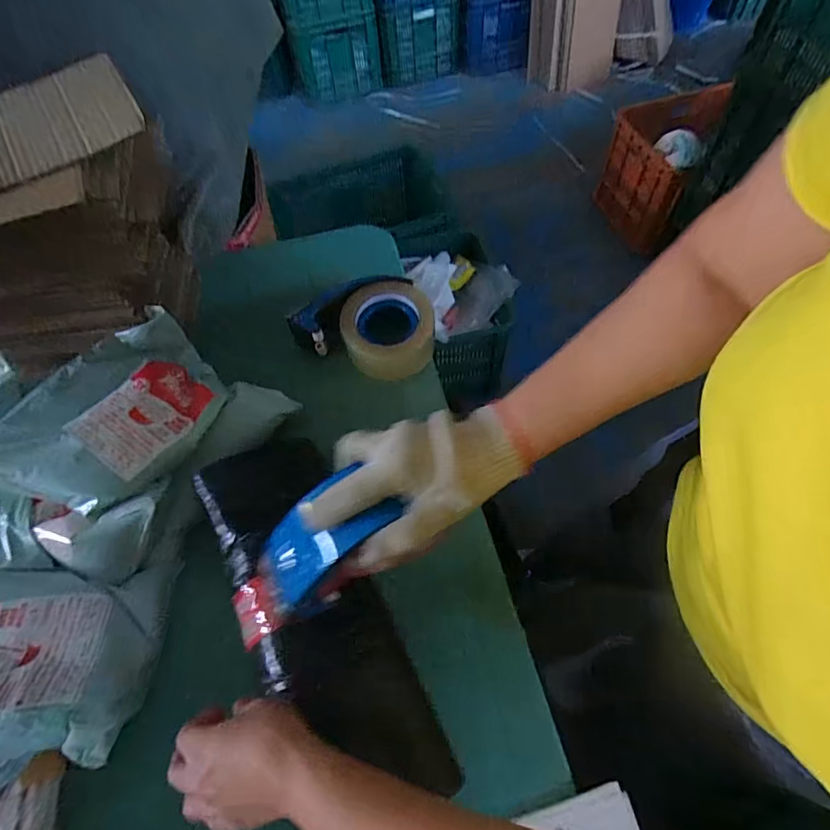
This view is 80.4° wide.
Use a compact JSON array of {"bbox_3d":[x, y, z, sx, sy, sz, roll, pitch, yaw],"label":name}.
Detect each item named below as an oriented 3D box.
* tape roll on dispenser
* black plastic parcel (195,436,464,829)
[{"bbox_3d":[-0.062,-0.102,0.590,0.167,0.059,0.114,-12,59,-3],"label":"tape roll on dispenser"},{"bbox_3d":[-0.089,0.164,0.421,0.126,0.057,0.325,-29,64,-13],"label":"black plastic parcel"}]

